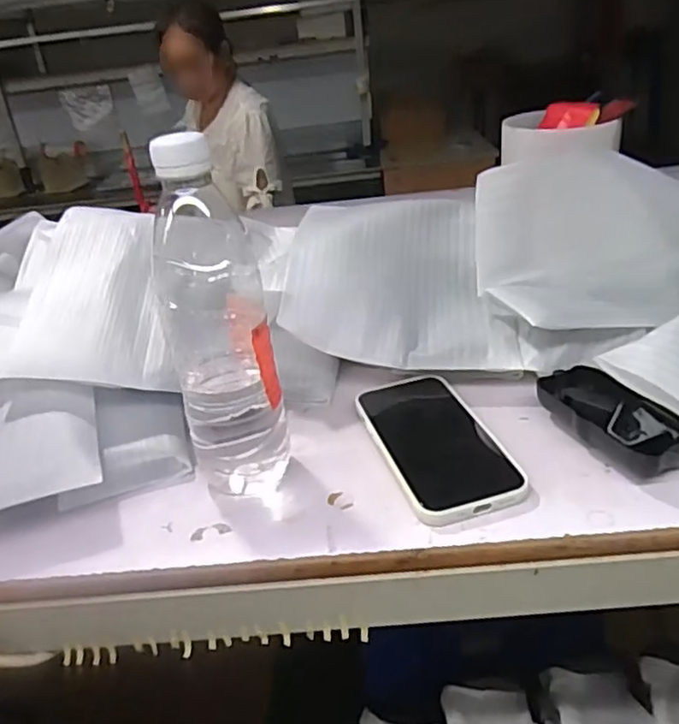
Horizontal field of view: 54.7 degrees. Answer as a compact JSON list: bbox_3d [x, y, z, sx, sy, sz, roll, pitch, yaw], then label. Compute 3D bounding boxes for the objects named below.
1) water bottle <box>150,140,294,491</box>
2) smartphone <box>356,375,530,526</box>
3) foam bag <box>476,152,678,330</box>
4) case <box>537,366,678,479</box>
[{"bbox_3d":[-0.074,-0.020,0.413,0.065,0.219,0.064,-10,29,-9],"label":"water bottle"},{"bbox_3d":[0.065,0.057,0.460,0.074,0.018,0.152,-12,29,-12],"label":"smartphone"},{"bbox_3d":[0.217,-0.094,0.516,0.207,0.125,0.052,-2,28,7],"label":"foam bag"},{"bbox_3d":[0.177,0.038,0.437,0.052,0.029,0.109,-16,30,-19],"label":"case"}]

